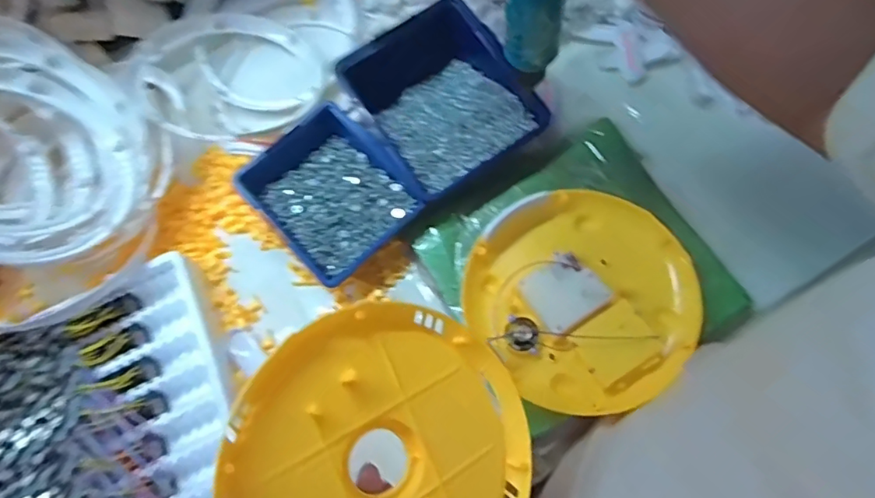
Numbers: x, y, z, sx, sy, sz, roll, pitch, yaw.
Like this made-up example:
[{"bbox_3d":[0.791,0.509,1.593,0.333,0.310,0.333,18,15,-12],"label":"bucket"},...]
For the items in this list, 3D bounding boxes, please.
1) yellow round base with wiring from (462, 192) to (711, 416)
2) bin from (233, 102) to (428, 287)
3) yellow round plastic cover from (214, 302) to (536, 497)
[{"bbox_3d":[0.119,0.039,0.452,0.171,0.041,0.178,-1,68,2],"label":"yellow round base with wiring"},{"bbox_3d":[-0.096,-0.050,0.505,0.142,0.057,0.123,43,80,16],"label":"bin"},{"bbox_3d":[-0.027,0.125,0.317,0.181,0.014,0.177,7,74,-25],"label":"yellow round plastic cover"}]

